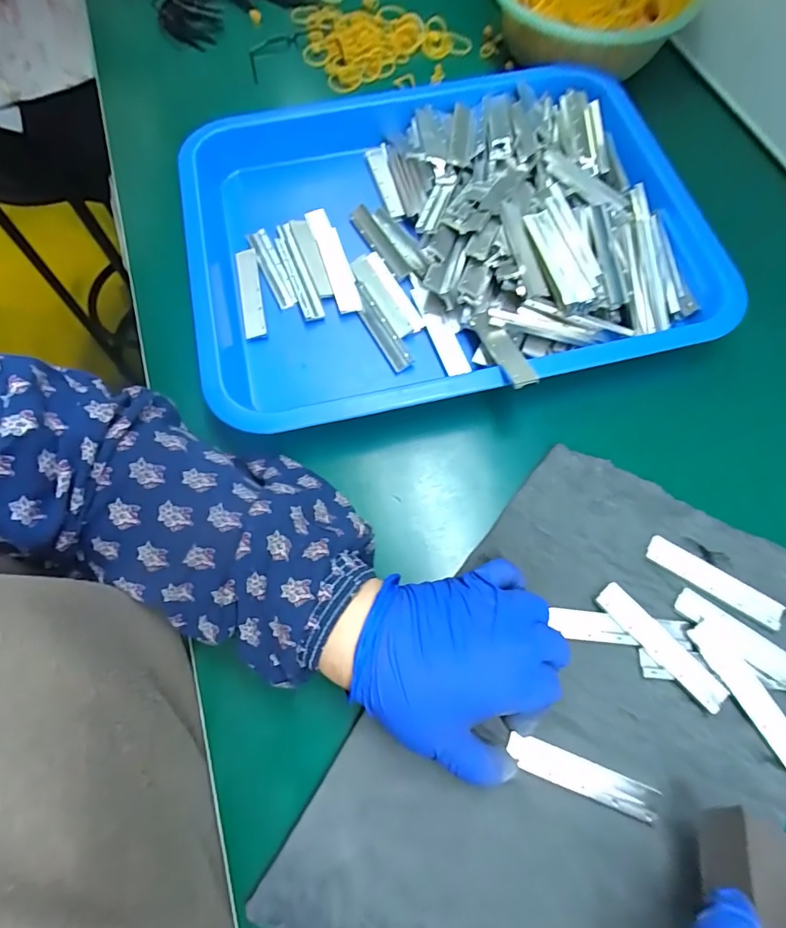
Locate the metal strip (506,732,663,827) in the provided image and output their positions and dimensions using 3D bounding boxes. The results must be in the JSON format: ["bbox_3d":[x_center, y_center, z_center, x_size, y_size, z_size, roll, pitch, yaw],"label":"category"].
[{"bbox_3d":[0.101,0.168,0.255,0.079,0.004,0.018,21,70,8],"label":"metal strip"}]

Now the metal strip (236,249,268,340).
[{"bbox_3d":[-0.111,-0.134,0.370,0.017,0.008,0.080,-11,69,-4],"label":"metal strip"}]

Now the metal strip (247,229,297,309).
[{"bbox_3d":[-0.098,-0.158,0.382,0.016,0.008,0.082,-23,70,-9],"label":"metal strip"}]

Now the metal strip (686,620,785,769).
[{"bbox_3d":[0.202,0.129,0.268,0.019,0.004,0.079,-28,71,-10],"label":"metal strip"}]

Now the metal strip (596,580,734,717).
[{"bbox_3d":[0.156,0.106,0.277,0.017,0.008,0.082,-39,73,-14],"label":"metal strip"}]

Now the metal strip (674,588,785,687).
[{"bbox_3d":[0.208,0.105,0.276,0.083,0.005,0.017,36,73,13],"label":"metal strip"}]

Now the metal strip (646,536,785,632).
[{"bbox_3d":[0.198,0.072,0.290,0.082,0.004,0.017,31,72,12],"label":"metal strip"}]

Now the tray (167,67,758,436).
[{"bbox_3d":[0.040,-0.184,0.374,0.406,0.042,0.302,-12,69,-4],"label":"tray"}]

